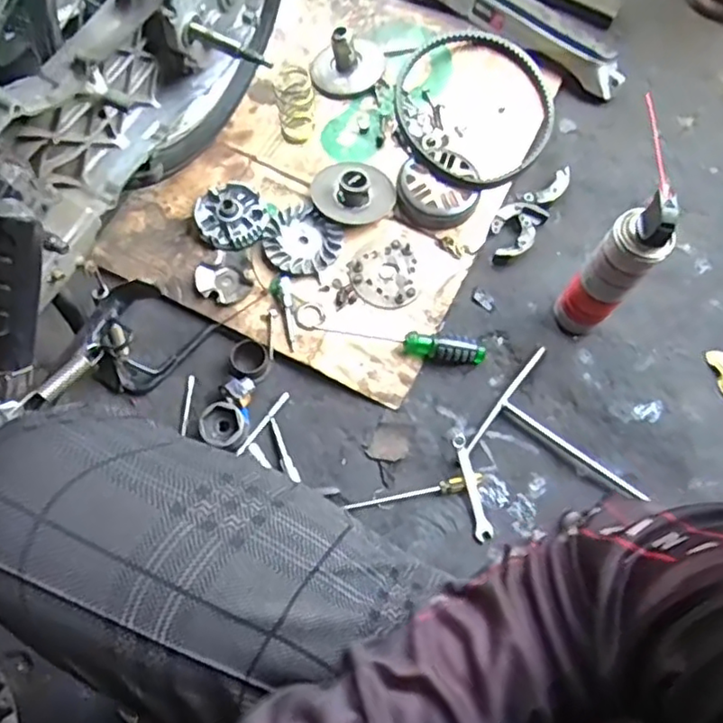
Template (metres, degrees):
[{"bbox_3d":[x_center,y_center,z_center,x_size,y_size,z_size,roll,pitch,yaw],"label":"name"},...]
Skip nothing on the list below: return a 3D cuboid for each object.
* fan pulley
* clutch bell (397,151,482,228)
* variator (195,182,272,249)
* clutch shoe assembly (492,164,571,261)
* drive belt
[{"bbox_3d":[-0.082,-0.167,0.863,0.105,0.017,0.098,1,69,-2],"label":"fan pulley"},{"bbox_3d":[0.109,-0.247,0.889,0.116,0.037,0.113,17,70,4],"label":"clutch bell"},{"bbox_3d":[-0.181,-0.202,0.879,0.093,0.023,0.101,-23,72,-10],"label":"variator"},{"bbox_3d":[0.232,-0.213,0.896,0.063,0.018,0.176,30,71,9],"label":"clutch shoe assembly"},{"bbox_3d":[0.168,-0.378,0.928,0.242,0.035,0.281,-14,70,-7],"label":"drive belt"}]

